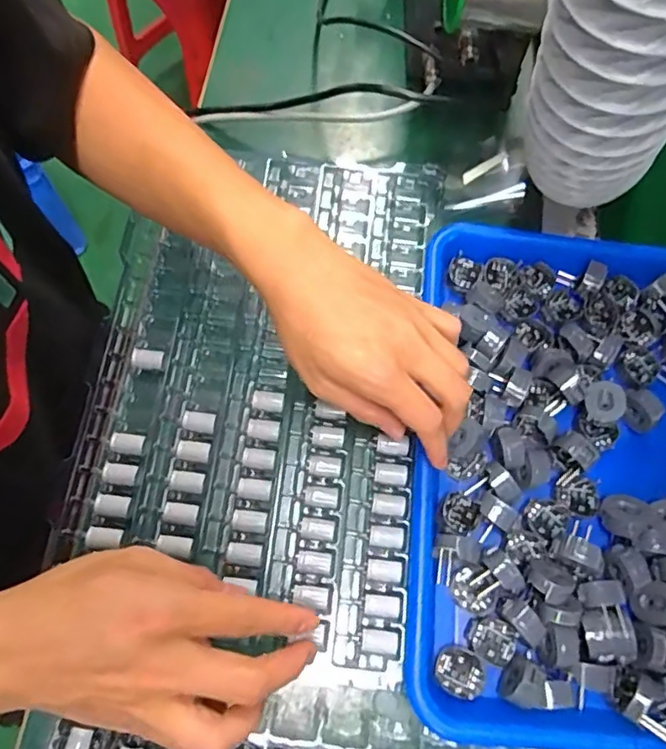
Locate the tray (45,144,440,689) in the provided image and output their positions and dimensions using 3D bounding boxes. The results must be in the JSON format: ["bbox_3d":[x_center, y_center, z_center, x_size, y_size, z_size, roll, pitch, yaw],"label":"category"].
[{"bbox_3d":[-0.051,-0.002,0.392,0.216,0.016,0.350,8,70,1],"label":"tray"}]

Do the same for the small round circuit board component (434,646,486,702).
[{"bbox_3d":[0.074,0.172,0.329,0.029,0.007,0.025,24,71,7],"label":"small round circuit board component"}]

